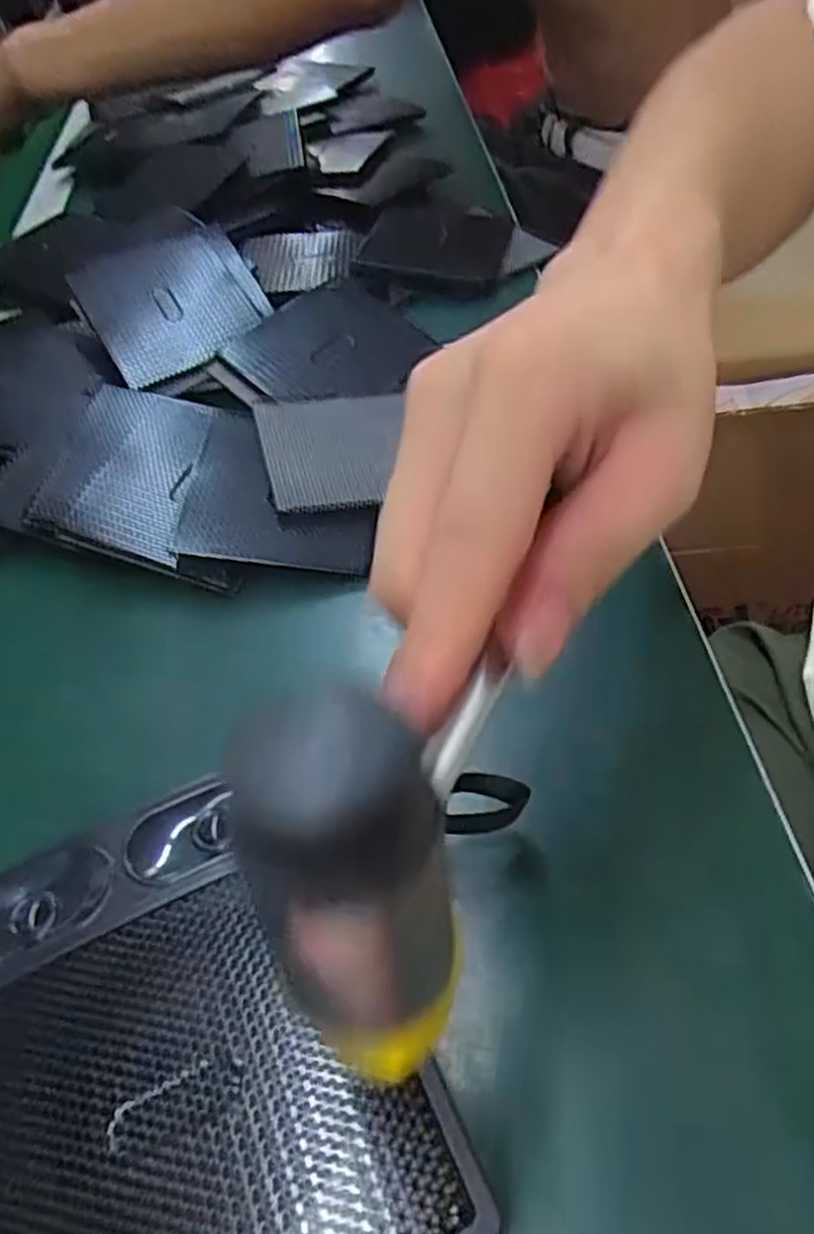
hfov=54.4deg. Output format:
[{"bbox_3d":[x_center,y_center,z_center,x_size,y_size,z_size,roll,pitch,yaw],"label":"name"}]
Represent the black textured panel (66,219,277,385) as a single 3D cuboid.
[{"bbox_3d":[-0.153,-0.210,0.524,0.109,0.013,0.113,-29,70,-13],"label":"black textured panel"}]

